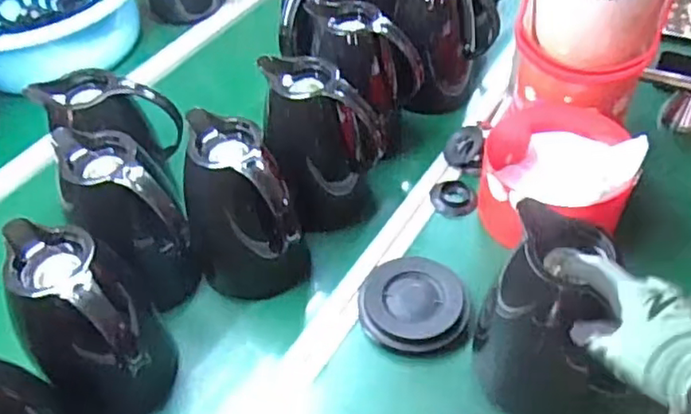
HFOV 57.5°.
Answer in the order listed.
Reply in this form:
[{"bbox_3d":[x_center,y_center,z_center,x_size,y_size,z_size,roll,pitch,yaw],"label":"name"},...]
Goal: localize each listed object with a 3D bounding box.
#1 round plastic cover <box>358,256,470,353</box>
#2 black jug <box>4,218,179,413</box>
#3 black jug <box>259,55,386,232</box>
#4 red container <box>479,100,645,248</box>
[{"bbox_3d":[0.074,0.110,0.707,0.113,0.032,0.113,-3,46,3],"label":"round plastic cover"},{"bbox_3d":[-0.235,0.124,0.604,0.105,0.207,0.139,-29,50,-21],"label":"black jug"},{"bbox_3d":[-0.027,-0.078,0.766,0.134,0.191,0.120,-6,46,-1],"label":"black jug"},{"bbox_3d":[0.253,-0.037,0.772,0.174,0.115,0.213,11,48,15],"label":"red container"}]

